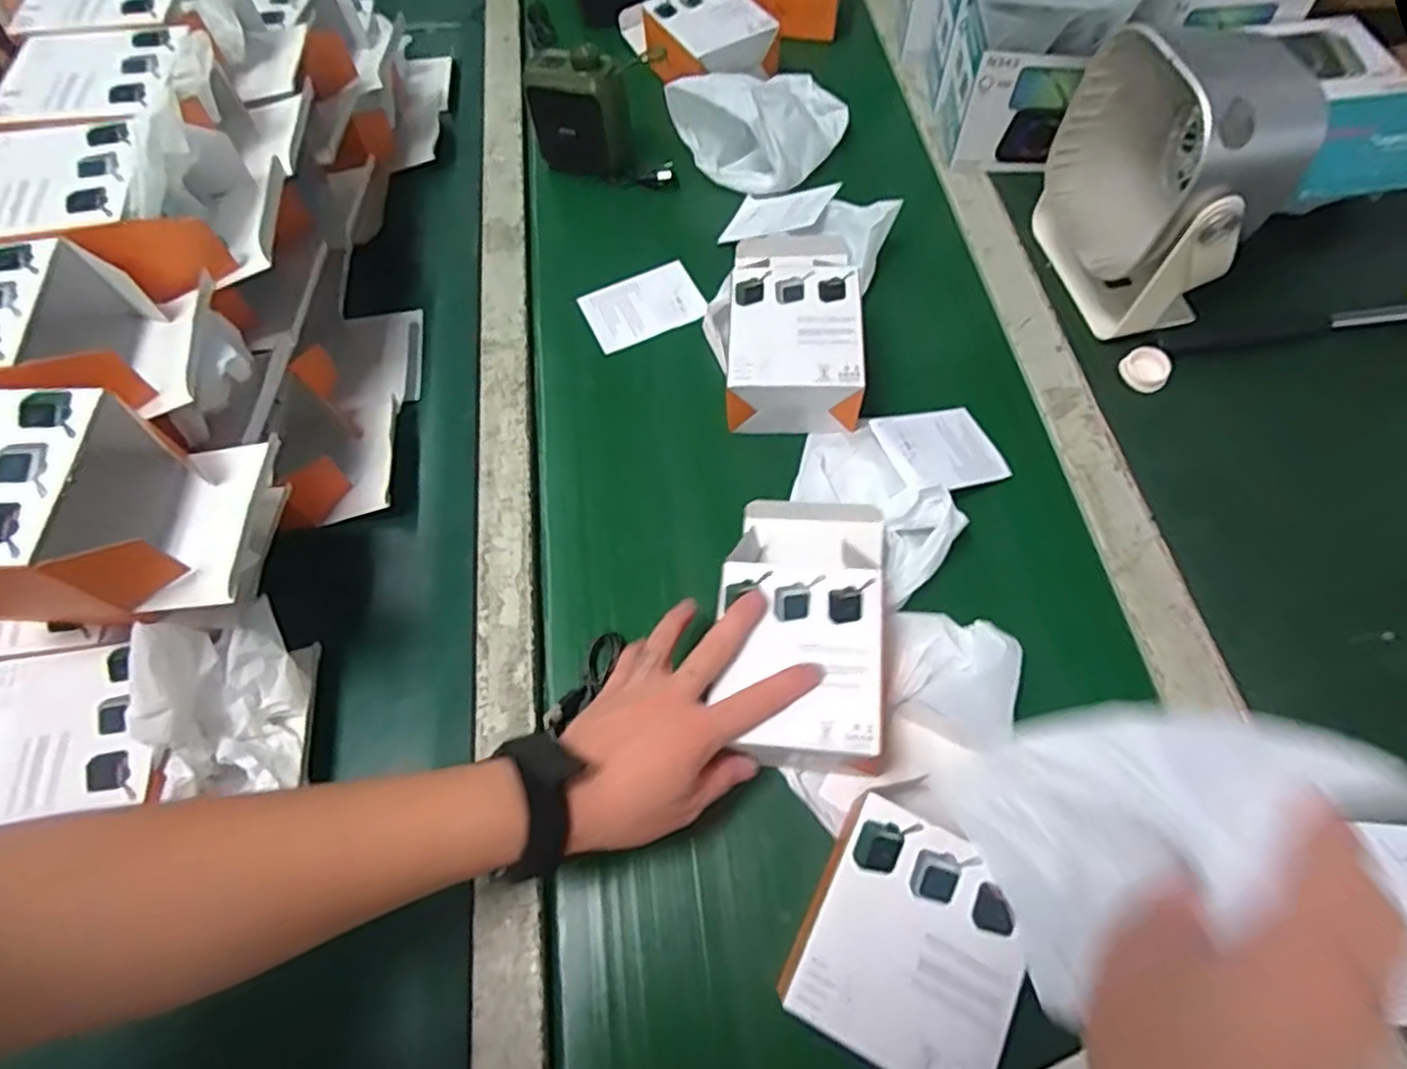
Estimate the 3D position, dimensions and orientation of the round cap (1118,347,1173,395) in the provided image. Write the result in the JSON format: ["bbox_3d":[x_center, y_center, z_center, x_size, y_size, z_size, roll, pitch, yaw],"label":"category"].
[{"bbox_3d":[0.346,-0.129,0.567,0.035,0.007,0.035,38,97,21],"label":"round cap"}]

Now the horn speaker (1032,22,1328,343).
[{"bbox_3d":[0.350,-0.262,0.546,0.110,0.179,0.155,-8,62,-3],"label":"horn speaker"}]

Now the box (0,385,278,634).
[{"bbox_3d":[-0.315,-0.013,0.360,0.164,0.069,0.108,-5,62,-2],"label":"box"}]

